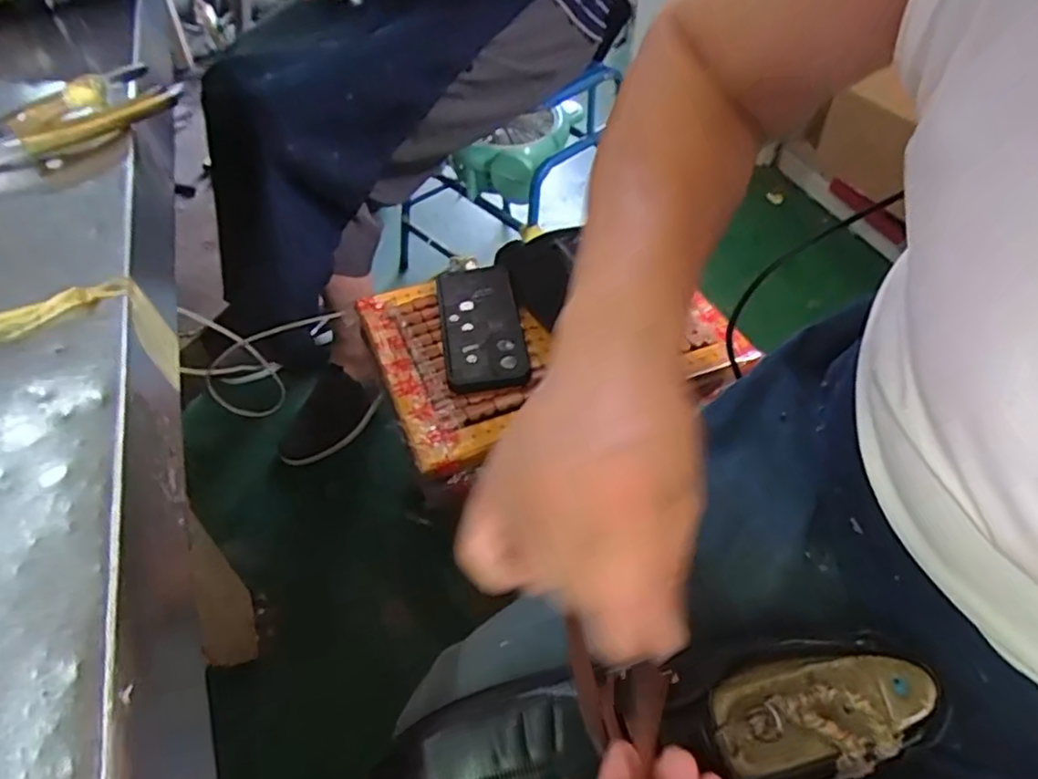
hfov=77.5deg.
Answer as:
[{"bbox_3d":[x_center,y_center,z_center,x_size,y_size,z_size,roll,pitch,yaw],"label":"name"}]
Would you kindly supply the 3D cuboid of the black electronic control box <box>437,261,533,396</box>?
[{"bbox_3d":[-0.040,-0.070,0.657,0.078,0.015,0.173,-7,49,-7],"label":"black electronic control box"}]

